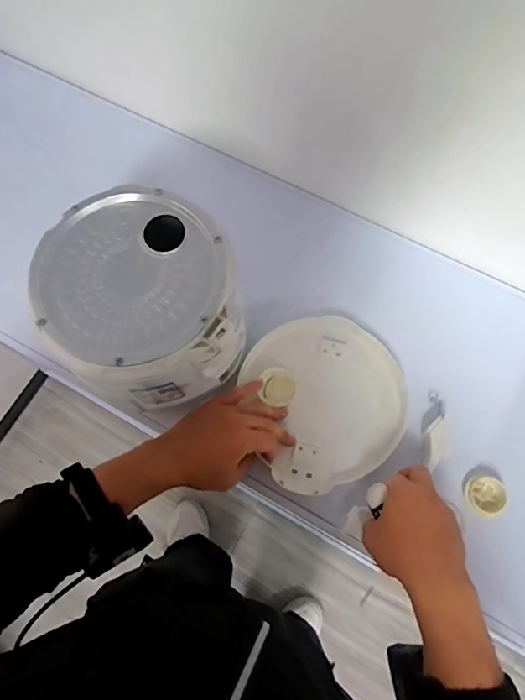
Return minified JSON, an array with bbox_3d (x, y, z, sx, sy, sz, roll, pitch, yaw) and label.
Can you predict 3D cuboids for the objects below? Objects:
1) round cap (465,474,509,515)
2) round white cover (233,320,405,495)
[{"bbox_3d":[0.263,0.168,0.570,0.047,0.021,0.048,0,71,1],"label":"round cap"},{"bbox_3d":[0.081,0.056,0.610,0.182,0.029,0.209,-17,71,-4],"label":"round white cover"}]

